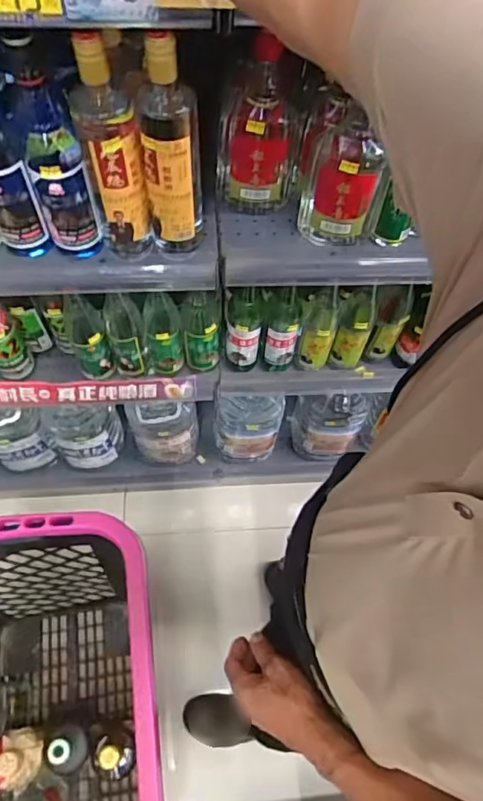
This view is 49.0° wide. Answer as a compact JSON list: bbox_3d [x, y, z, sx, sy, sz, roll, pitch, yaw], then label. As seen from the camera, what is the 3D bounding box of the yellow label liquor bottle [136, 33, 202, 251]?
[{"bbox_3d":[-0.080,-0.280,0.608,0.064,0.252,0.070,-2,63,-3],"label":"yellow label liquor bottle"}]

